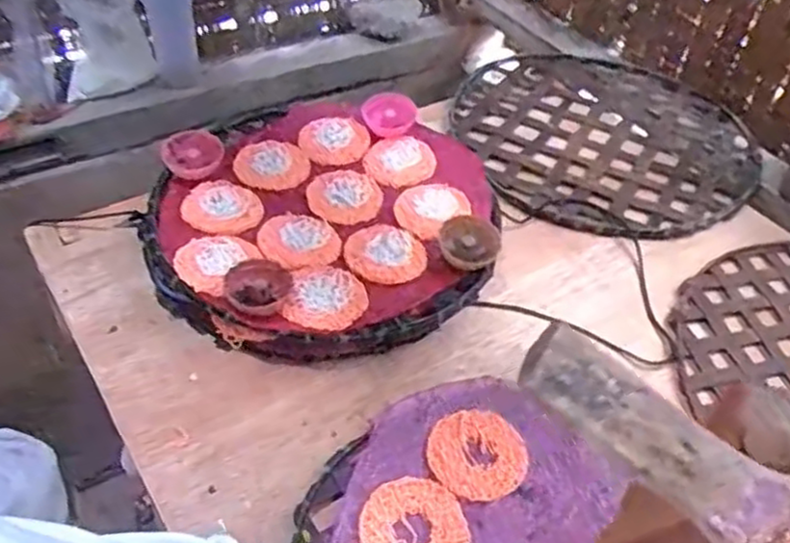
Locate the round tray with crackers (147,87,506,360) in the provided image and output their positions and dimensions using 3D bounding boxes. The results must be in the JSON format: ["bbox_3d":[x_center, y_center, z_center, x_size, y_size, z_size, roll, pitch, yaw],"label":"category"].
[{"bbox_3d":[-0.075,-0.064,0.771,0.349,0.069,0.352,2,45,-2],"label":"round tray with crackers"}]

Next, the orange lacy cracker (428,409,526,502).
[{"bbox_3d":[0.067,0.147,0.597,0.078,0.005,0.078,2,45,-2],"label":"orange lacy cracker"}]

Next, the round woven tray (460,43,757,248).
[{"bbox_3d":[0.288,-0.197,1.004,0.400,0.034,0.452,-6,45,-10],"label":"round woven tray"}]

